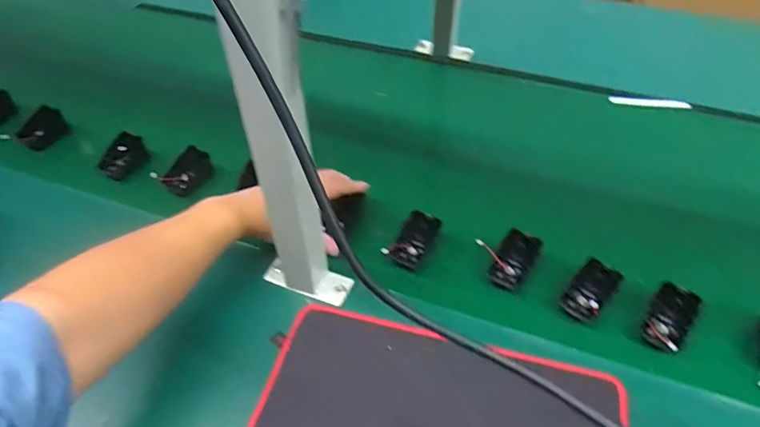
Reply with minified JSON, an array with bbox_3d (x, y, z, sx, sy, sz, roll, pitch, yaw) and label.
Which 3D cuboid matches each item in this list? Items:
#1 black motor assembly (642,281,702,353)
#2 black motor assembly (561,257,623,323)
[{"bbox_3d":[0.306,0.111,0.534,0.044,0.033,0.063,29,55,25],"label":"black motor assembly"},{"bbox_3d":[0.234,0.087,0.564,0.044,0.039,0.062,35,57,29],"label":"black motor assembly"}]

